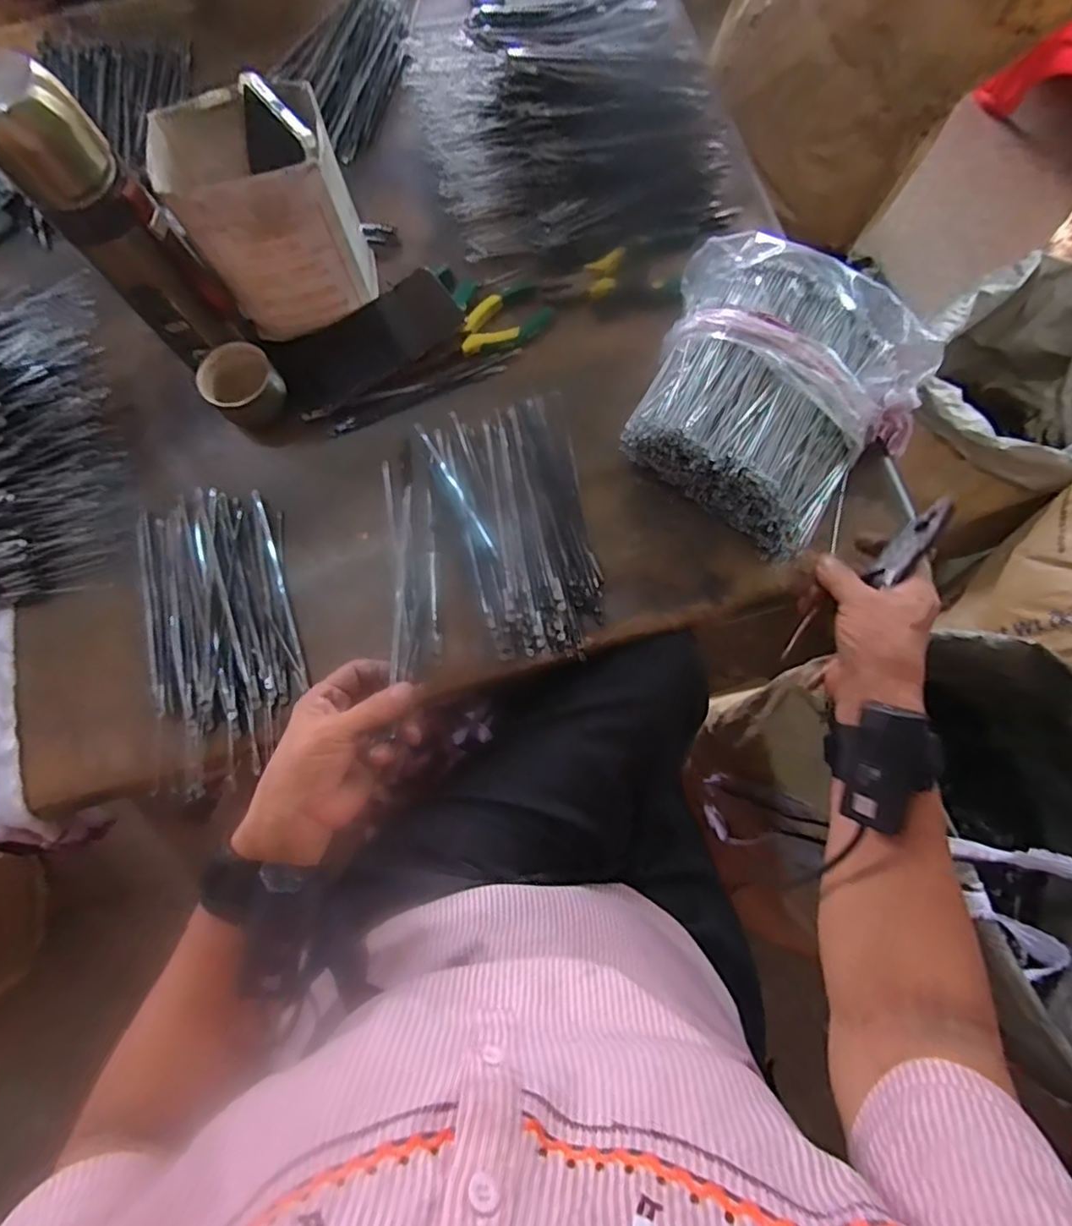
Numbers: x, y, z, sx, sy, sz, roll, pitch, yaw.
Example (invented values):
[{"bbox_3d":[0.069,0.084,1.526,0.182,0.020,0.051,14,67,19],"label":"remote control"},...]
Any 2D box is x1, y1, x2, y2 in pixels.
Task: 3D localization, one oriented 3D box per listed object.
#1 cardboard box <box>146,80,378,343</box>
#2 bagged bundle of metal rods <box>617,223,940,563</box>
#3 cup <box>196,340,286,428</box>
[{"bbox_3d":[-0.215,-0.323,0.493,0.124,0.151,0.096,-17,78,-2],"label":"cardboard box"},{"bbox_3d":[0.186,-0.176,0.479,0.215,0.081,0.201,33,81,8],"label":"bagged bundle of metal rods"},{"bbox_3d":[-0.262,-0.203,0.533,0.061,0.046,0.058,0,78,2],"label":"cup"}]

